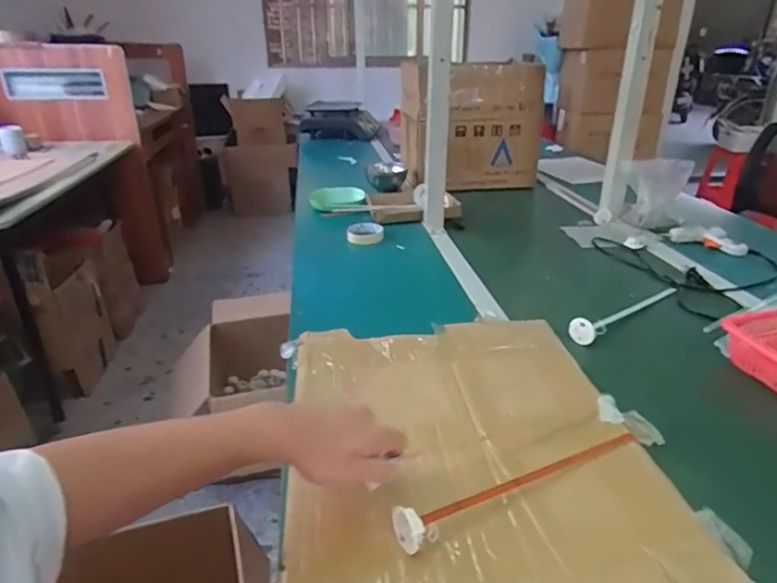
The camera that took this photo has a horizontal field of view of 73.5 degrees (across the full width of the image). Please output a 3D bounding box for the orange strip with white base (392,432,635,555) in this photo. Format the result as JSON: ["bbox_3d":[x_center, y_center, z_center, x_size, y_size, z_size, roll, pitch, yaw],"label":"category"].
[{"bbox_3d":[0.138,0.179,0.497,0.284,0.028,0.036,-12,28,-23],"label":"orange strip with white base"}]

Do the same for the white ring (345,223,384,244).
[{"bbox_3d":[-0.050,-0.130,1.138,0.078,0.023,0.092,0,26,1],"label":"white ring"}]

